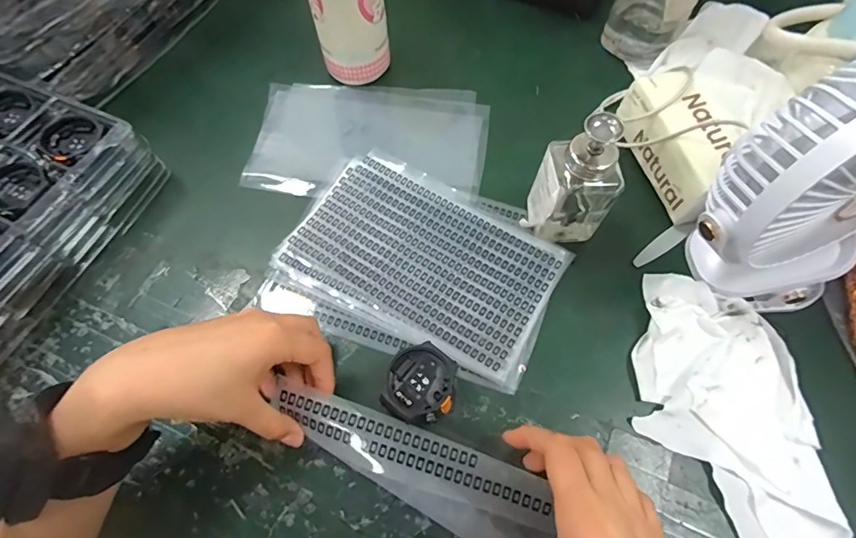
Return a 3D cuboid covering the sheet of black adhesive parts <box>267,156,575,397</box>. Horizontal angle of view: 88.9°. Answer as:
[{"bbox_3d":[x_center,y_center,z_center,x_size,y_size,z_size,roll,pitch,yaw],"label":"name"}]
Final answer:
[{"bbox_3d":[-0.002,-0.012,0.388,0.226,0.012,0.152,27,67,13],"label":"sheet of black adhesive parts"}]

